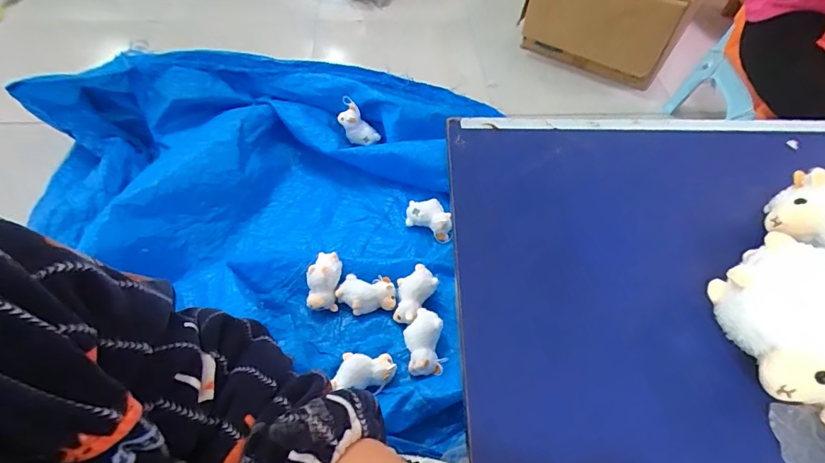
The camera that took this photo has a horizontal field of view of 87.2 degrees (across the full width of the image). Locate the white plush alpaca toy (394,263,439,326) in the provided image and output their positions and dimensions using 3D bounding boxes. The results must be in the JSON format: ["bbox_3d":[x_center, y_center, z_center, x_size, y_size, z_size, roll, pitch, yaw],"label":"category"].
[{"bbox_3d":[-0.002,0.131,0.925,0.080,0.056,0.121,28,55,16],"label":"white plush alpaca toy"}]

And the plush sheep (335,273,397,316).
[{"bbox_3d":[-0.099,0.134,0.927,0.125,0.047,0.079,4,53,2],"label":"plush sheep"}]

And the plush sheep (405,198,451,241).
[{"bbox_3d":[0.045,-0.035,1.078,0.122,0.055,0.069,22,56,15],"label":"plush sheep"}]

